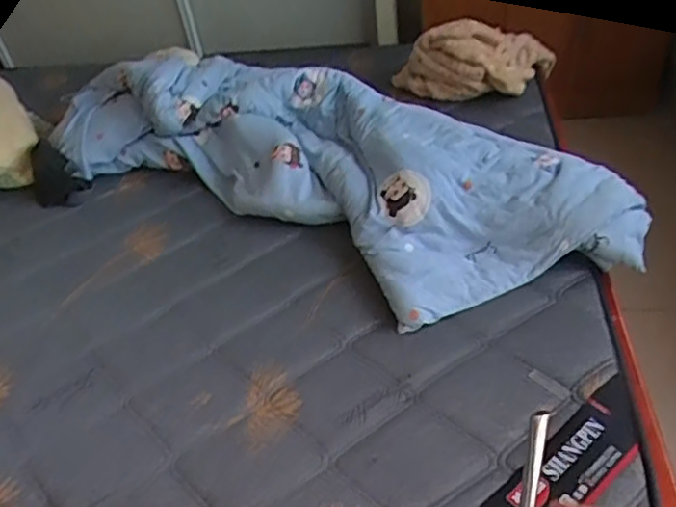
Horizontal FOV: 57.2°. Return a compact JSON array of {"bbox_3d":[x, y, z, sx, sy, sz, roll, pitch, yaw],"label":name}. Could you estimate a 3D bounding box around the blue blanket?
[{"bbox_3d":[-0.054,-0.242,1.552,1.513,0.197,0.615,23,47,31],"label":"blue blanket"}]

